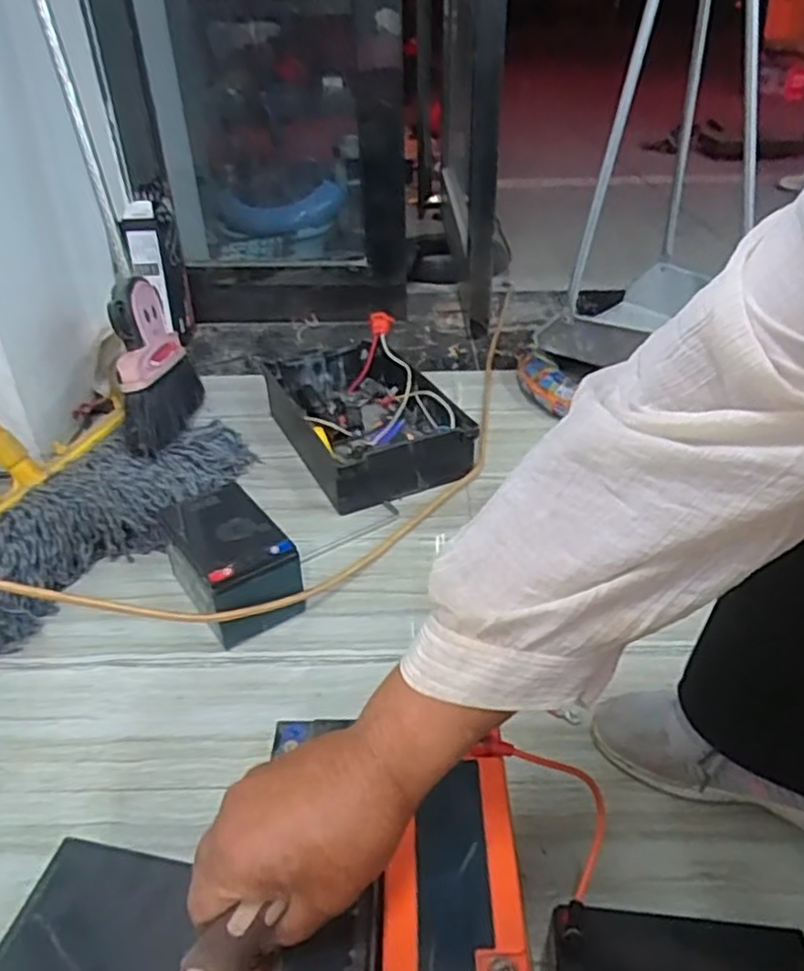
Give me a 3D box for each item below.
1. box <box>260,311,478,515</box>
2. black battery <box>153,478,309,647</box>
[{"bbox_3d":[-0.055,-0.108,1.064,0.220,0.098,0.335,-16,38,-20],"label":"box"},{"bbox_3d":[-0.188,0.085,0.792,0.098,0.106,0.158,-23,41,-28],"label":"black battery"}]

